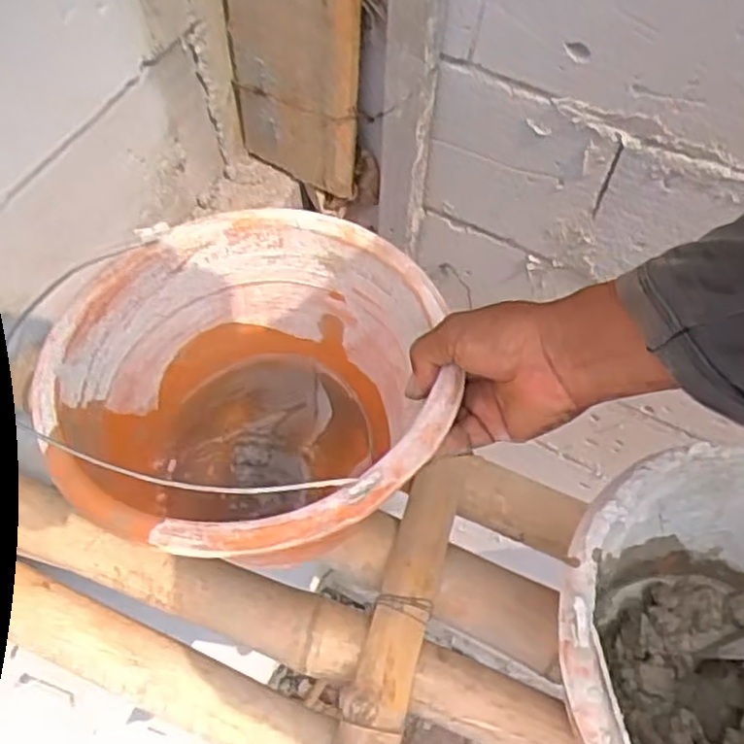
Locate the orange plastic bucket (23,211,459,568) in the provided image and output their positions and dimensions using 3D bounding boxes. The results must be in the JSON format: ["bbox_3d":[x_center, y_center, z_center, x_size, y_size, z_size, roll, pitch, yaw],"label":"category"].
[{"bbox_3d":[-0.076,0.025,0.520,0.240,0.165,0.241,1,60,-2],"label":"orange plastic bucket"}]

